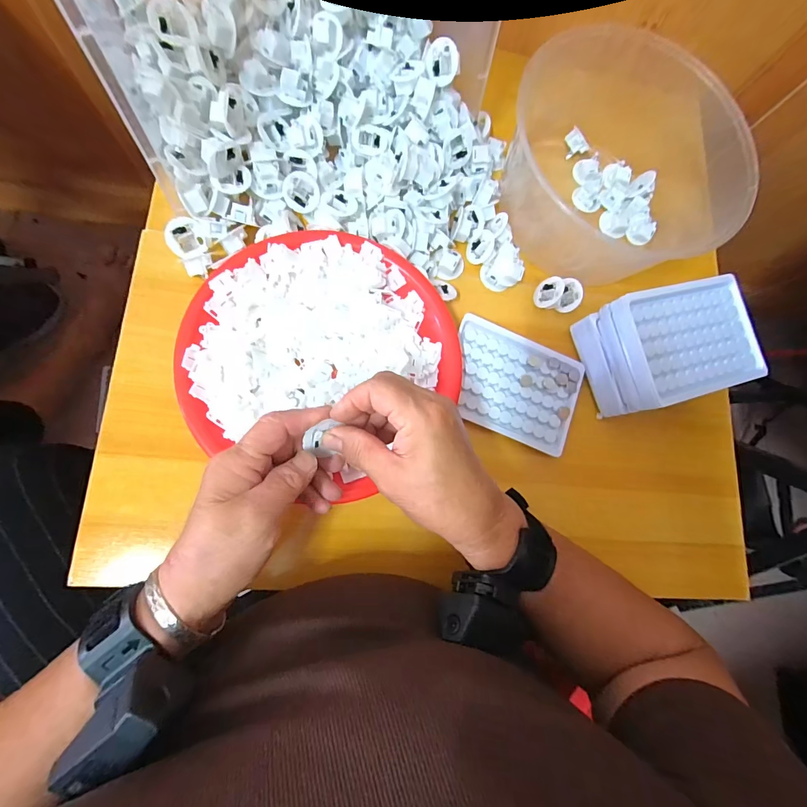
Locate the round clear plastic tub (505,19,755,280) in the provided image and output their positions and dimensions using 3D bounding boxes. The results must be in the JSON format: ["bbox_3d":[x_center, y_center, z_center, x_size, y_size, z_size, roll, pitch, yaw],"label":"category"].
[{"bbox_3d":[0.206,-0.218,0.397,0.206,0.113,0.178,-6,81,-11],"label":"round clear plastic tub"}]

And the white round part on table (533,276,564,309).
[{"bbox_3d":[0.147,-0.112,0.397,0.028,0.011,0.032,18,93,36],"label":"white round part on table"}]

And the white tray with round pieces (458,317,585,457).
[{"bbox_3d":[0.104,-0.019,0.371,0.125,0.012,0.097,23,77,-5],"label":"white tray with round pieces"}]

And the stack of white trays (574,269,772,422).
[{"bbox_3d":[0.248,-0.054,0.367,0.135,0.059,0.100,-15,88,-13],"label":"stack of white trays"}]

